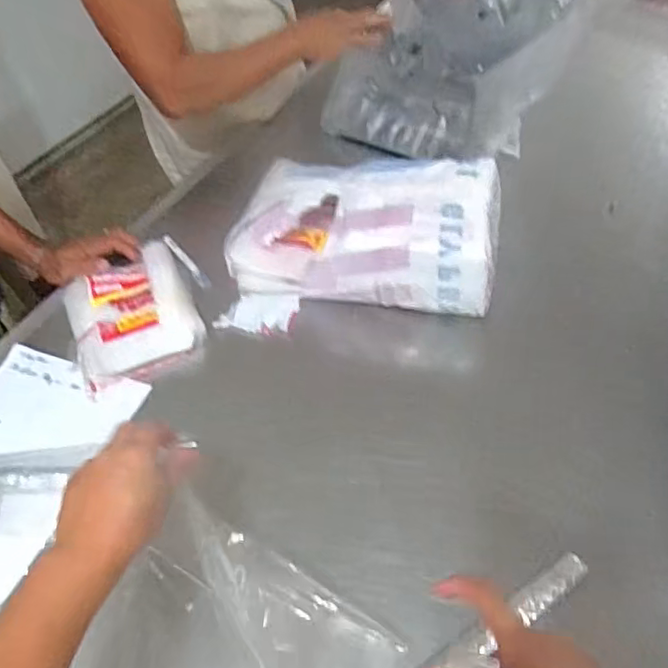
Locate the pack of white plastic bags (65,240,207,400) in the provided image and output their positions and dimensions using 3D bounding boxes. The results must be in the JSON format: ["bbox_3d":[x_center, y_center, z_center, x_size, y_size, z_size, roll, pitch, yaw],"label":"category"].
[{"bbox_3d":[-0.267,-0.029,0.801,0.163,0.049,0.198,-22,50,-12],"label":"pack of white plastic bags"}]

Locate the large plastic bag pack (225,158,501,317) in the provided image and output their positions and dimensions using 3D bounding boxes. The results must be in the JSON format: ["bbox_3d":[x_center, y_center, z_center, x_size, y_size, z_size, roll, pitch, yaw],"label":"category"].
[{"bbox_3d":[0.037,-0.139,0.808,0.346,0.105,0.172,6,50,12],"label":"large plastic bag pack"}]

